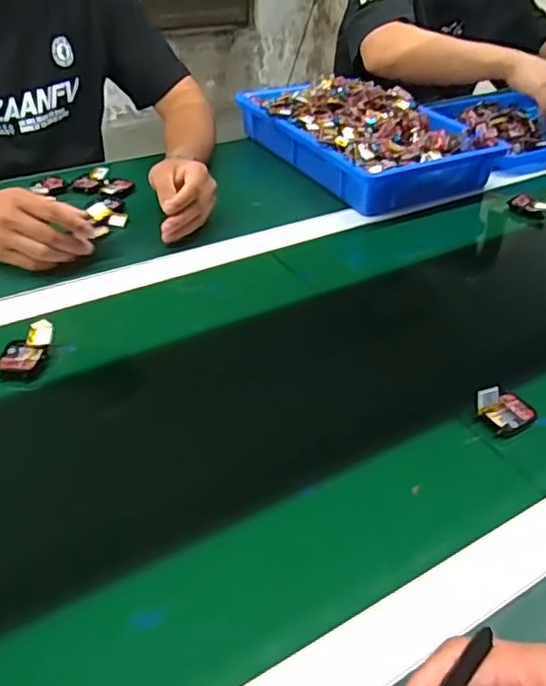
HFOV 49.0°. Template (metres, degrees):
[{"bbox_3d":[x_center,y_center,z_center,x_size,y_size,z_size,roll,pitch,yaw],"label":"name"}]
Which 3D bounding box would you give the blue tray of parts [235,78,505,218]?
[{"bbox_3d":[0.136,-0.322,0.908,0.248,0.089,0.352,-17,42,-27],"label":"blue tray of parts"}]

